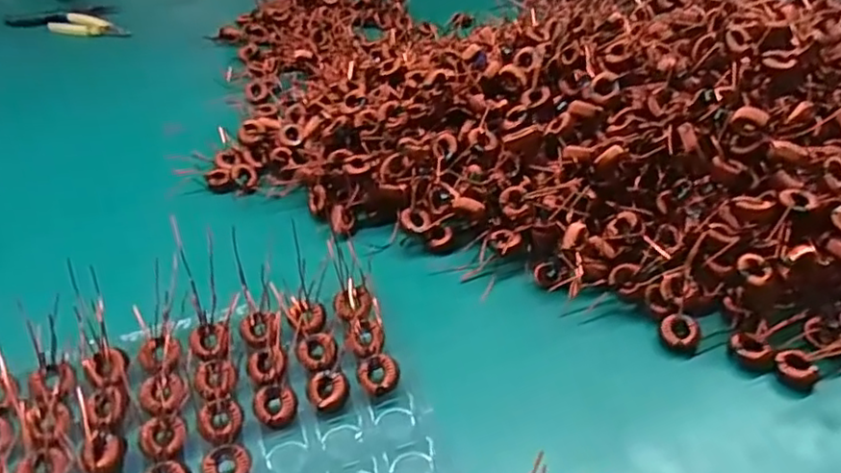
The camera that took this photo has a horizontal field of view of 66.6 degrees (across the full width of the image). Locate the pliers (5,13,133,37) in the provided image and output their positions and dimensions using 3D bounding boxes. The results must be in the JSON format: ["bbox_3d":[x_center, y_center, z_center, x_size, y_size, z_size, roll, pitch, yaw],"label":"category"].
[{"bbox_3d":[-0.504,-0.305,0.921,0.206,0.010,0.054,14,42,17],"label":"pliers"}]

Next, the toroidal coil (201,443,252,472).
[{"bbox_3d":[-0.113,0.134,0.371,0.027,0.010,0.025,0,40,0],"label":"toroidal coil"}]

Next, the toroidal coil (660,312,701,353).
[{"bbox_3d":[0.186,0.069,0.458,0.026,0.015,0.025,-6,60,10],"label":"toroidal coil"}]

